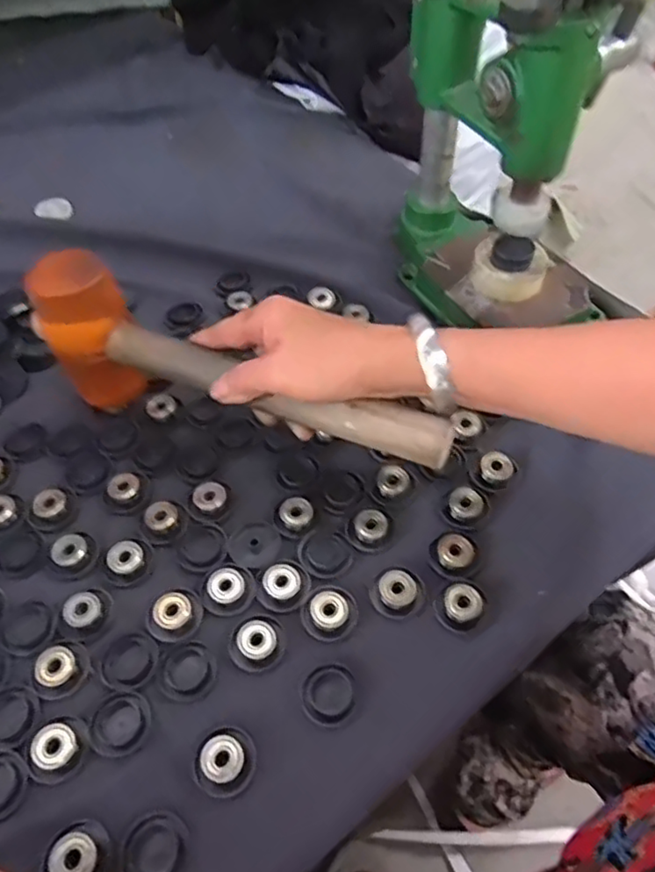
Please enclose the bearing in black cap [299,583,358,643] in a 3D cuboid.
[{"bbox_3d":[0.001,0.105,0.380,0.033,0.009,0.033,-1,53,1],"label":"bearing in black cap"}]

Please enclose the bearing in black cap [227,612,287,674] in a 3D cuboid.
[{"bbox_3d":[-0.042,0.120,0.371,0.033,0.007,0.032,-1,53,1],"label":"bearing in black cap"}]

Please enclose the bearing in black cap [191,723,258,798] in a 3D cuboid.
[{"bbox_3d":[-0.055,0.171,0.333,0.033,0.009,0.034,-1,53,1],"label":"bearing in black cap"}]

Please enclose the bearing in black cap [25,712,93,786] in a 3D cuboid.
[{"bbox_3d":[-0.146,0.167,0.339,0.033,0.007,0.033,-1,53,1],"label":"bearing in black cap"}]

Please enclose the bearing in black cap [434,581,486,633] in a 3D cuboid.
[{"bbox_3d":[0.080,0.102,0.378,0.030,0.012,0.025,-31,58,-19],"label":"bearing in black cap"}]

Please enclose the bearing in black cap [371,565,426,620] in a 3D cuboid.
[{"bbox_3d":[0.043,0.095,0.386,0.034,0.008,0.032,-1,53,1],"label":"bearing in black cap"}]

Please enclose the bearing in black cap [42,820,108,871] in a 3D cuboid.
[{"bbox_3d":[-0.124,0.205,0.311,0.028,0.009,0.026,-1,53,1],"label":"bearing in black cap"}]

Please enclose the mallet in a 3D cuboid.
[{"bbox_3d":[-0.063,-0.035,0.406,0.286,0.097,0.050,22,57,16],"label":"mallet"}]

